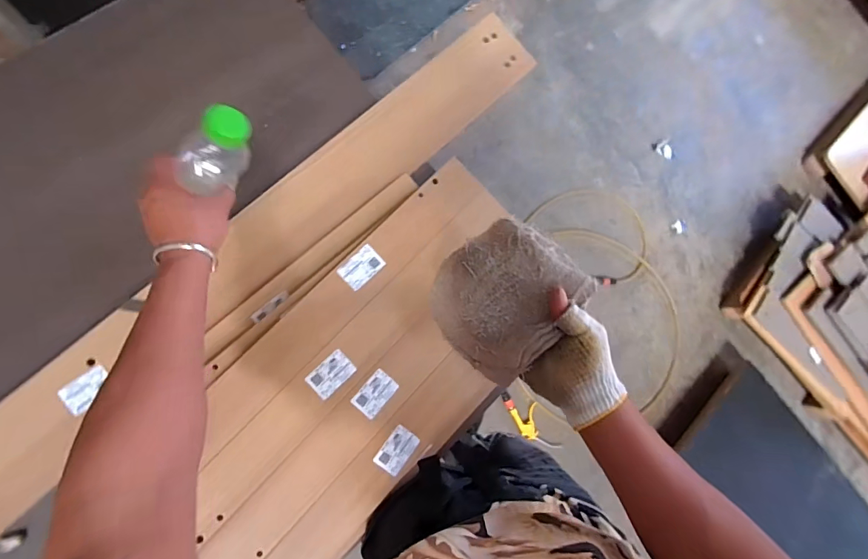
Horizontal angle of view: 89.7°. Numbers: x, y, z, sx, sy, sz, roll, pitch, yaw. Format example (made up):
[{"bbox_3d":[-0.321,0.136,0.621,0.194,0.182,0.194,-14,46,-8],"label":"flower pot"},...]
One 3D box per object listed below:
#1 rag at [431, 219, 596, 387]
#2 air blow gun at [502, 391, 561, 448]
[{"bbox_3d":[0.074,0.018,0.480,0.146,0.085,0.130,-45,93,-9],"label":"rag"},{"bbox_3d":[0.310,0.463,1.434,0.088,0.031,0.229,-39,71,-9],"label":"air blow gun"}]

